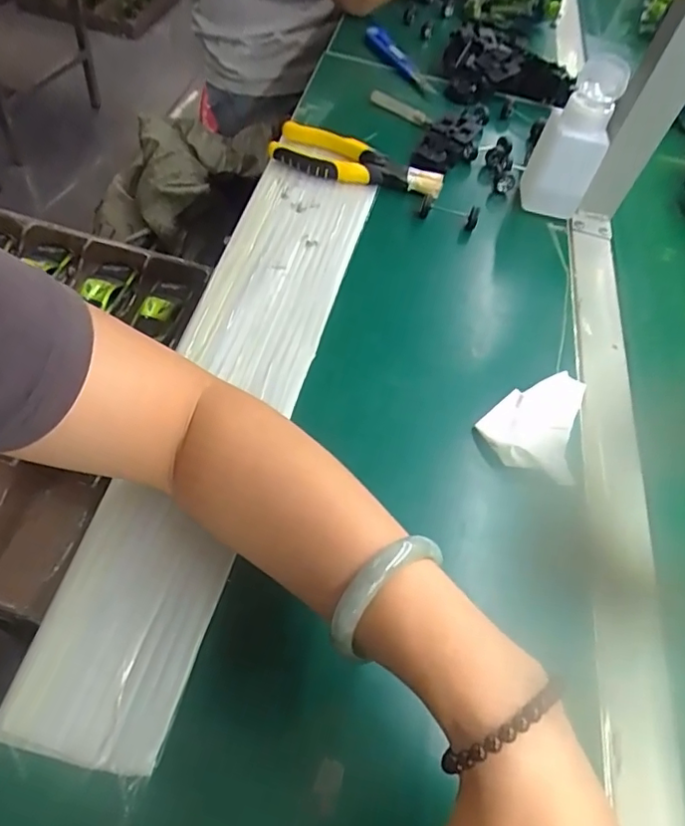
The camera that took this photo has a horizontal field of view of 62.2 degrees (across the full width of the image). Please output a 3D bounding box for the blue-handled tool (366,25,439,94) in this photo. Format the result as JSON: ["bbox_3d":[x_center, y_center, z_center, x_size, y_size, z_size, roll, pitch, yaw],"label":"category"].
[{"bbox_3d":[0.070,-0.457,0.729,0.033,0.020,0.165,-16,61,-20],"label":"blue-handled tool"}]

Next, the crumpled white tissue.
[{"bbox_3d":[0.138,0.001,0.414,0.068,0.012,0.092,21,55,4],"label":"crumpled white tissue"}]

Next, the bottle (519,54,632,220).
[{"bbox_3d":[0.220,-0.262,0.545,0.059,0.130,0.067,20,55,3],"label":"bottle"}]

